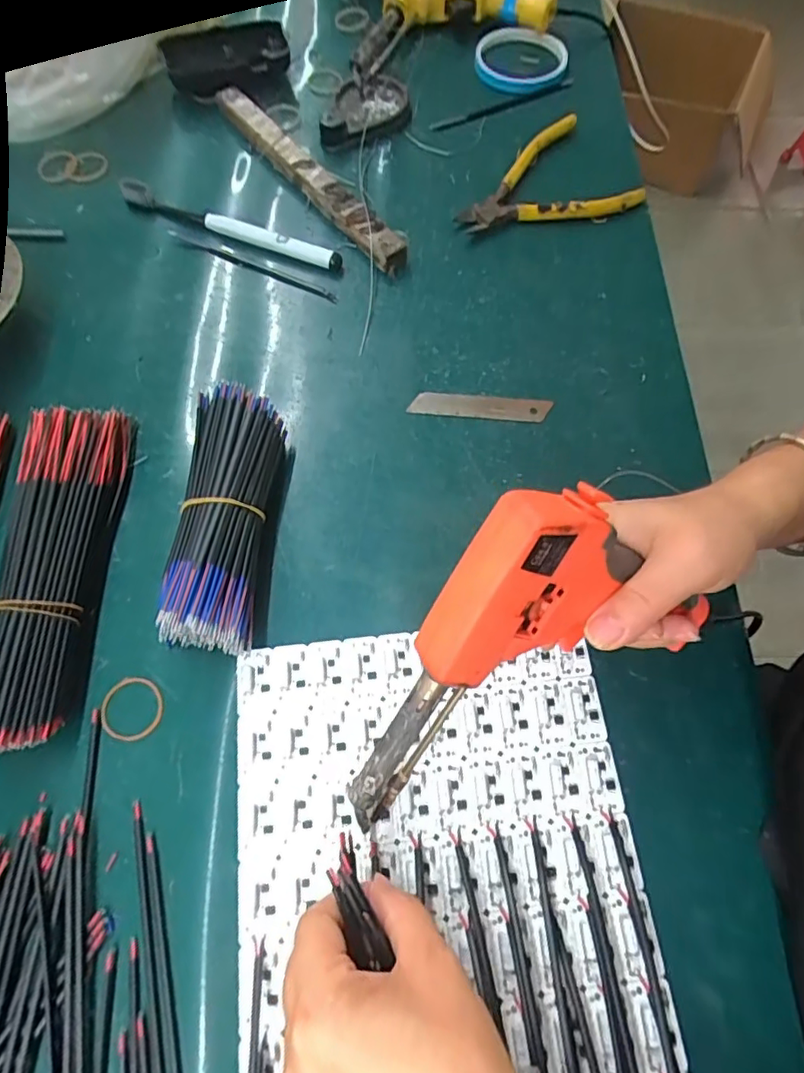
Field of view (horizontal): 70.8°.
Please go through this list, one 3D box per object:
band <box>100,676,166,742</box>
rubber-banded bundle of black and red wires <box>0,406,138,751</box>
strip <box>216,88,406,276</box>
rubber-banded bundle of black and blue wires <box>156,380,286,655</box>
[{"bbox_3d":[-0.148,0.094,0.309,0.034,0.004,0.033,1,68,-2],"label":"band"},{"bbox_3d":[-0.198,0.014,0.318,0.045,0.036,0.195,2,68,-2],"label":"rubber-banded bundle of black and red wires"},{"bbox_3d":[-0.074,-0.286,0.444,0.022,0.018,0.219,-38,74,-16],"label":"strip"},{"bbox_3d":[-0.103,-0.011,0.327,0.048,0.042,0.149,4,68,-1],"label":"rubber-banded bundle of black and blue wires"}]

